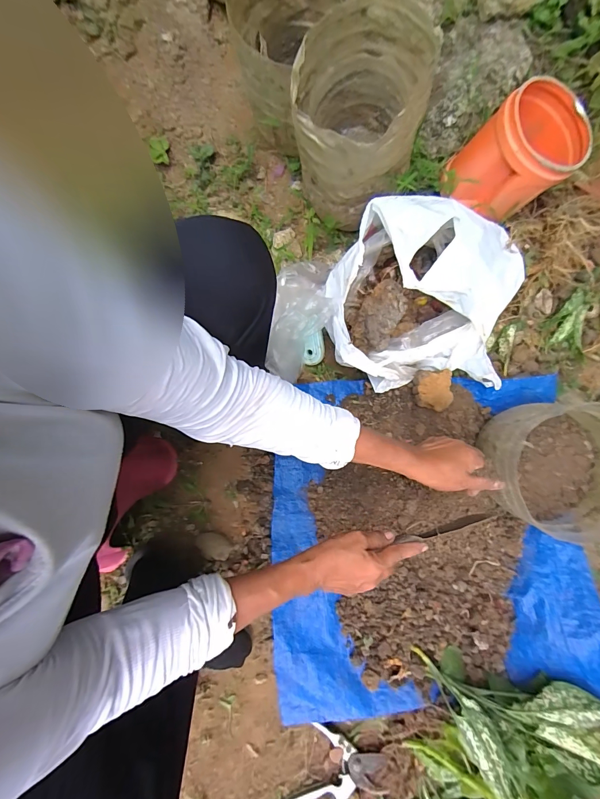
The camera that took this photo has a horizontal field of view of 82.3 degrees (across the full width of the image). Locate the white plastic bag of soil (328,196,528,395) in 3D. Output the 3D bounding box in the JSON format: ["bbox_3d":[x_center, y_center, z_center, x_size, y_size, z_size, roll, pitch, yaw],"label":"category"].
[{"bbox_3d":[0.191,-0.161,0.560,0.295,0.178,0.261,19,80,4],"label":"white plastic bag of soil"}]

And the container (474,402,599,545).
[{"bbox_3d":[0.387,0.096,0.507,0.191,0.131,0.204,0,79,1],"label":"container"}]

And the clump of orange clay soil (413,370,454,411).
[{"bbox_3d":[0.234,-0.015,0.614,0.064,0.044,0.070,3,79,1],"label":"clump of orange clay soil"}]

